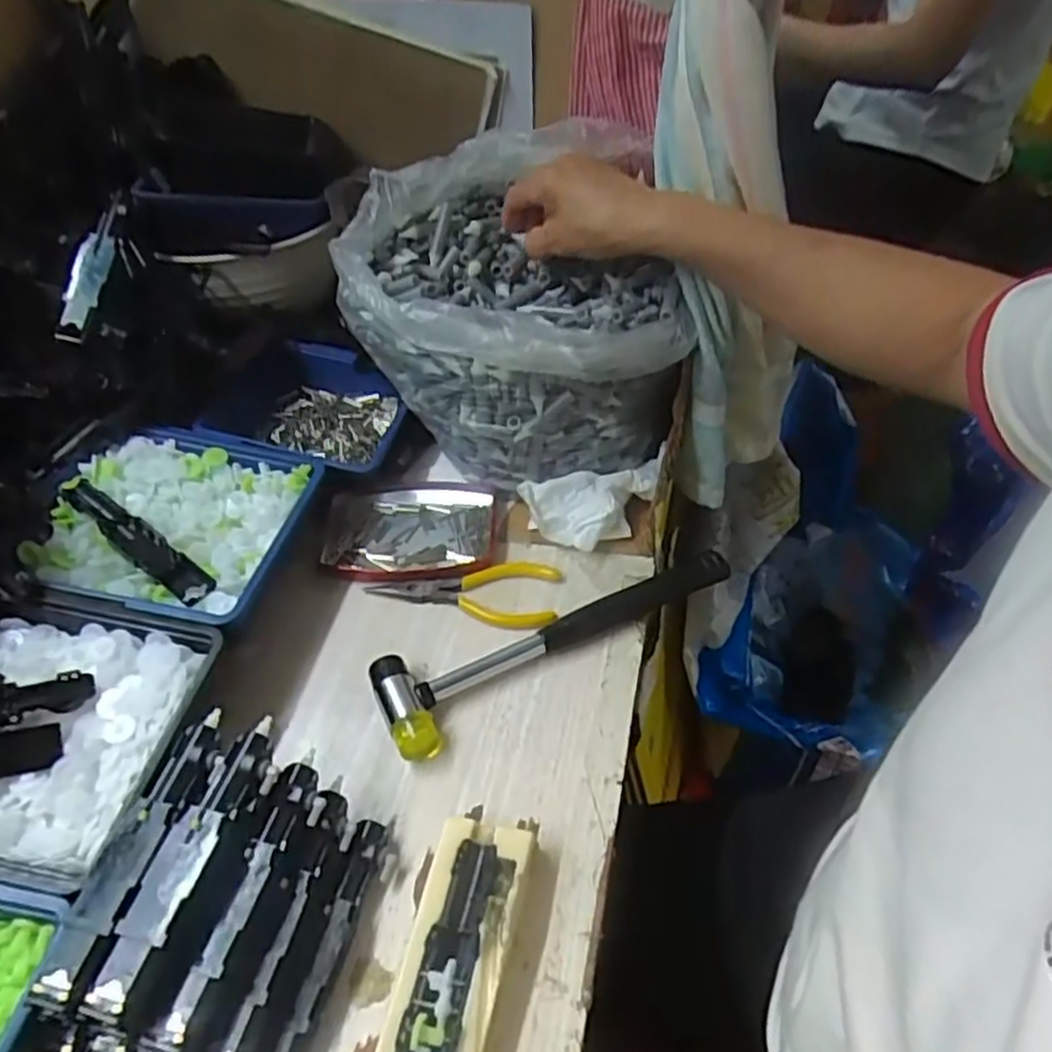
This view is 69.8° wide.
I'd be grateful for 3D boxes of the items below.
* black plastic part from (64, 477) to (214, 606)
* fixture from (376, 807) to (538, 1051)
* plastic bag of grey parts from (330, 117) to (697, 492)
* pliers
[{"bbox_3d":[-0.243,0.009,0.471,0.123,0.012,0.024,35,57,14],"label":"black plastic part"},{"bbox_3d":[-0.032,0.199,0.339,0.047,0.029,0.147,8,48,12],"label":"fixture"},{"bbox_3d":[-0.010,-0.153,0.533,0.217,0.166,0.190,-11,47,-6],"label":"plastic bag of grey parts"},{"bbox_3d":[-0.042,0.044,0.497,0.126,0.008,0.048,2,47,7],"label":"pliers"}]

